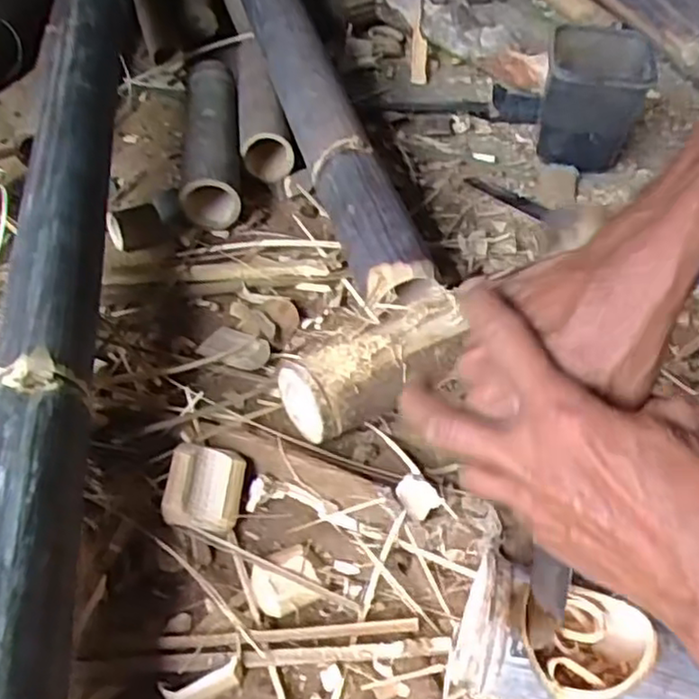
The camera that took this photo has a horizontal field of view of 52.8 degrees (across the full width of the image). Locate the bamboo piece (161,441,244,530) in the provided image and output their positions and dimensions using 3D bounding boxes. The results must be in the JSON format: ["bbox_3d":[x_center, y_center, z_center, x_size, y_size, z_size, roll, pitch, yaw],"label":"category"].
[{"bbox_3d":[-0.097,0.091,0.472,0.047,0.023,0.056,5,46,-1],"label":"bamboo piece"}]

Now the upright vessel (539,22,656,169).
[{"bbox_3d":[0.275,-0.280,0.807,0.106,0.128,0.131,14,47,8],"label":"upright vessel"}]

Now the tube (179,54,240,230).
[{"bbox_3d":[-0.148,-0.229,0.756,0.060,0.057,0.253,-3,47,-9],"label":"tube"}]

